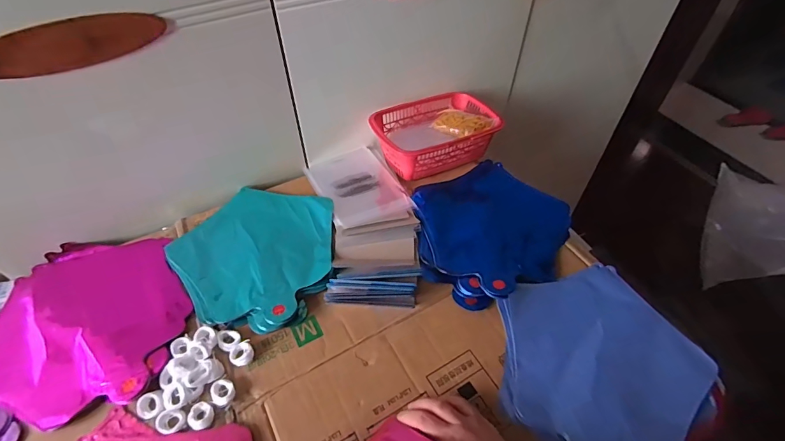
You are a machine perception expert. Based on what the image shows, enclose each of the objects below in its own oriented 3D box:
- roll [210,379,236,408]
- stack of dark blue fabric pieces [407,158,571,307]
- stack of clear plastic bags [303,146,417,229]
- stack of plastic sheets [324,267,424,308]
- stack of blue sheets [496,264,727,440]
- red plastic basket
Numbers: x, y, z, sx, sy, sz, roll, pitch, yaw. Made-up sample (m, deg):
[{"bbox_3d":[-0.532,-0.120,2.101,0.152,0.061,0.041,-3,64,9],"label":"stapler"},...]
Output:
[{"bbox_3d":[-0.189,0.191,0.440,0.024,0.008,0.029,-31,56,-24],"label":"roll"},{"bbox_3d":[0.144,0.002,0.602,0.242,0.023,0.236,-18,52,-16],"label":"stack of dark blue fabric pieces"},{"bbox_3d":[-0.060,-0.063,0.673,0.133,0.018,0.201,-20,46,-18],"label":"stack of clear plastic bags"},{"bbox_3d":[-0.025,0.086,0.517,0.126,0.030,0.060,2,49,1],"label":"stack of plastic sheets"},{"bbox_3d":[0.242,0.166,0.469,0.240,0.011,0.222,-23,53,-19],"label":"stack of blue sheets"},{"bbox_3d":[0.076,-0.155,0.705,0.219,0.065,0.132,-23,53,-19],"label":"red plastic basket"}]

